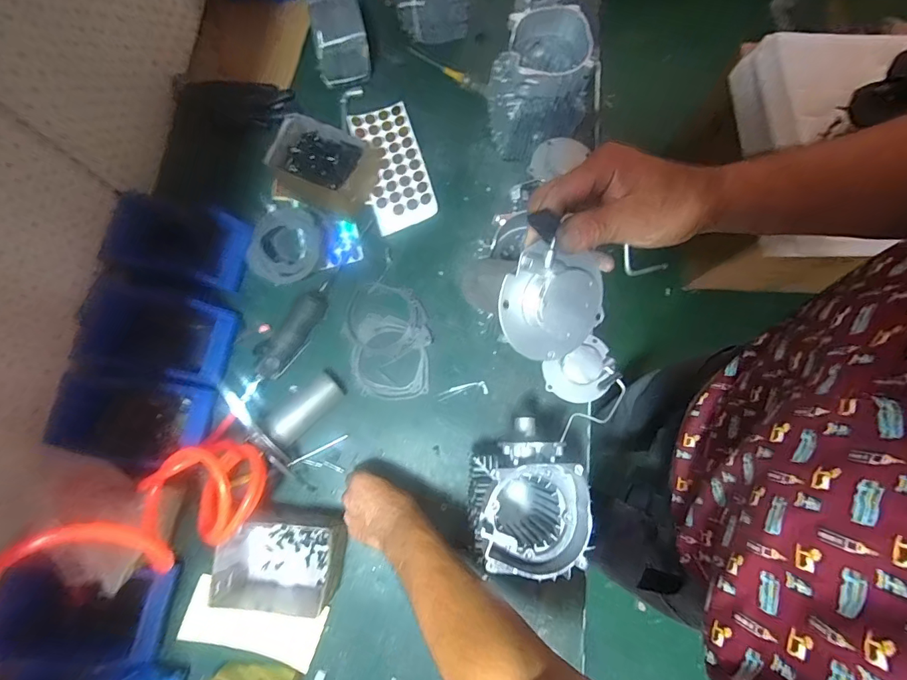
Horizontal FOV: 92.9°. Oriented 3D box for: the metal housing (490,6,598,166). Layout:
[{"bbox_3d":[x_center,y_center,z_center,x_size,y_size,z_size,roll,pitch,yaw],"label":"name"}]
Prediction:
[{"bbox_3d":[0.129,-0.377,0.658,0.131,0.179,0.122,-5,76,-2],"label":"metal housing"}]

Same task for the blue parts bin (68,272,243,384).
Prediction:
[{"bbox_3d":[-0.436,-0.008,0.634,0.182,0.073,0.127,13,76,2],"label":"blue parts bin"}]

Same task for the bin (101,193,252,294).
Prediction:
[{"bbox_3d":[-0.416,-0.154,0.670,0.183,0.079,0.124,12,76,2],"label":"bin"}]

